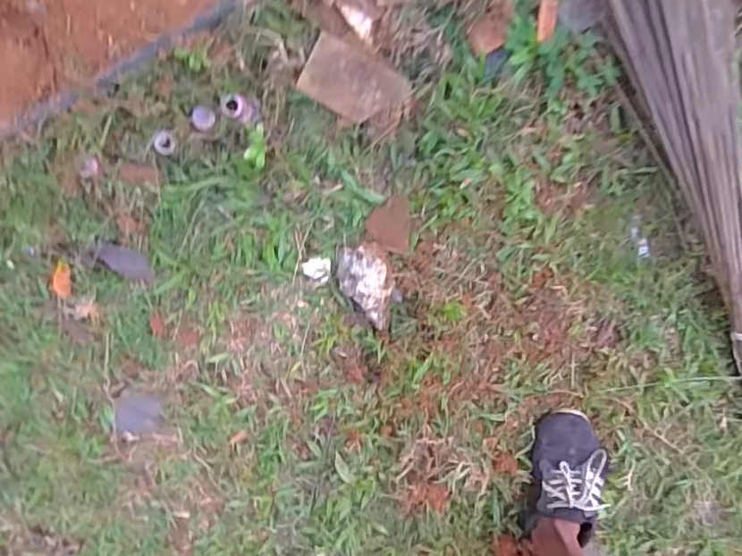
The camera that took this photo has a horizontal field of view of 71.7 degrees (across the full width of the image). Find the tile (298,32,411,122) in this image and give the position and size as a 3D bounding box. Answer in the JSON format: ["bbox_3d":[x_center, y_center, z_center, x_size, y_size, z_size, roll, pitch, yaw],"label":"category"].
[{"bbox_3d":[-0.022,-0.259,0.687,0.132,0.015,0.082,27,109,-10],"label":"tile"}]

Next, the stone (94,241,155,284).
[{"bbox_3d":[-0.358,-0.025,0.750,0.088,0.014,0.038,33,94,-30],"label":"stone"}]

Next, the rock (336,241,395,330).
[{"bbox_3d":[-0.005,0.015,0.766,0.081,0.036,0.132,-13,96,1],"label":"rock"}]

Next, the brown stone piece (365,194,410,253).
[{"bbox_3d":[0.026,-0.081,0.760,0.064,0.011,0.078,6,98,14],"label":"brown stone piece"}]

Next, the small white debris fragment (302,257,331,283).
[{"bbox_3d":[-0.083,-0.012,0.780,0.041,0.008,0.035,3,89,0],"label":"small white debris fragment"}]

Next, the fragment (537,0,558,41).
[{"bbox_3d":[0.228,-0.335,0.664,0.024,0.010,0.052,3,89,0],"label":"fragment"}]

